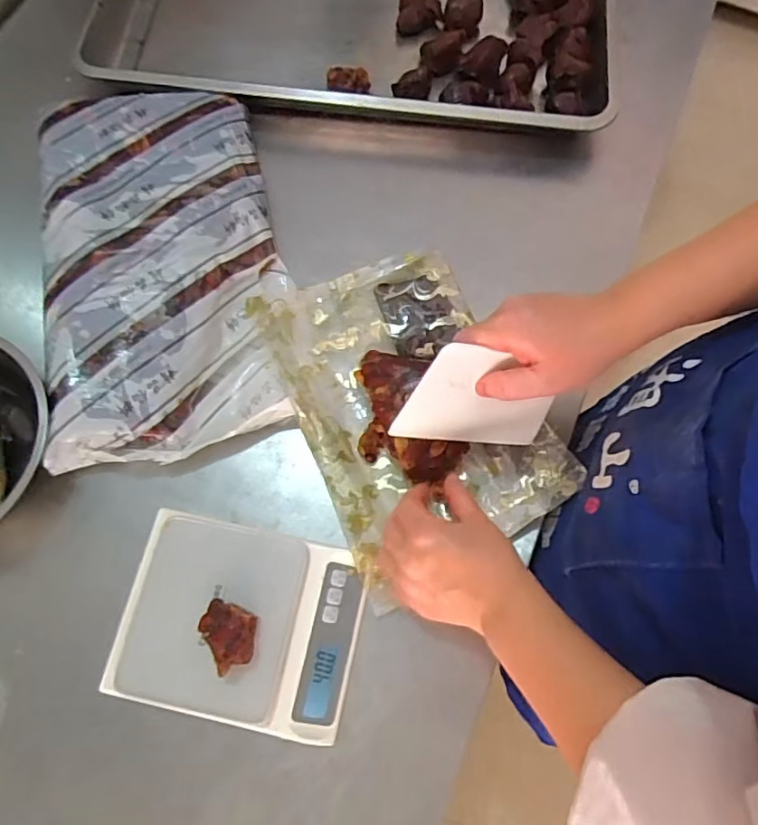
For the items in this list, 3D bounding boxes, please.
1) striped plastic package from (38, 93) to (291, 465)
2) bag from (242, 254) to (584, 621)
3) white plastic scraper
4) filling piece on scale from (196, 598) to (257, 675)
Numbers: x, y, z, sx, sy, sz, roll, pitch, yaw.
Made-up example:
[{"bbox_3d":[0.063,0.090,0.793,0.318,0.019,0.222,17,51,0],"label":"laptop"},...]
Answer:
[{"bbox_3d":[-0.207,-0.148,0.562,0.217,0.064,0.384,-10,72,-5],"label":"striped plastic package"},{"bbox_3d":[0.028,-0.015,0.530,0.201,0.051,0.300,-23,74,-9],"label":"bag"},{"bbox_3d":[0.083,-0.011,0.458,0.126,0.095,0.004,4,44,-18],"label":"white plastic scraper"},{"bbox_3d":[-0.112,0.164,0.435,0.036,0.024,0.049,-30,74,-9],"label":"filling piece on scale"}]

